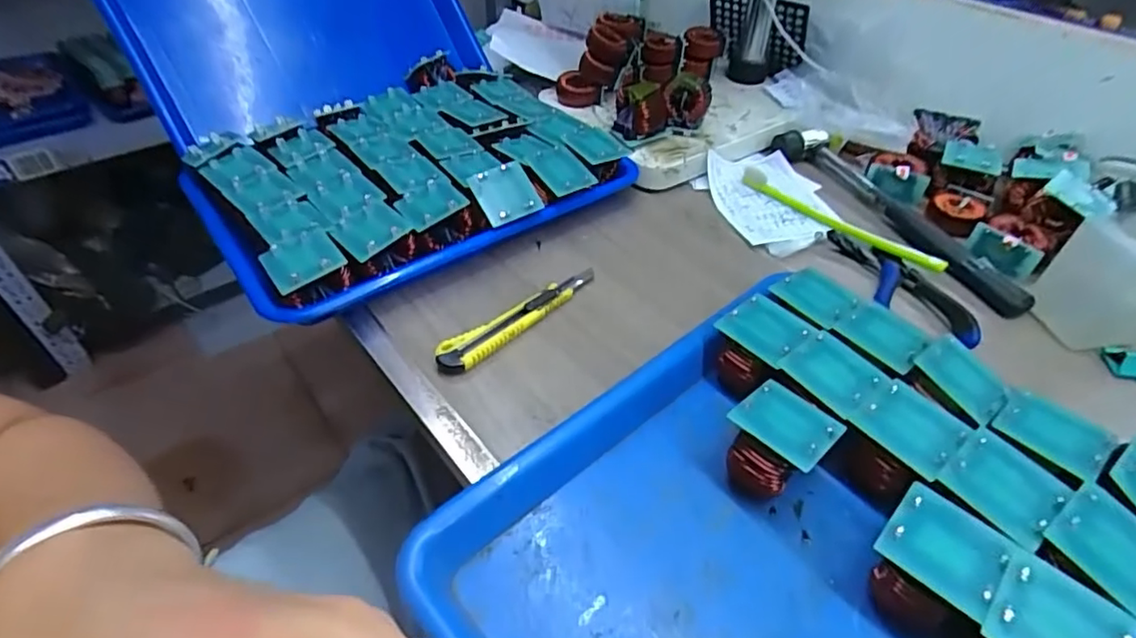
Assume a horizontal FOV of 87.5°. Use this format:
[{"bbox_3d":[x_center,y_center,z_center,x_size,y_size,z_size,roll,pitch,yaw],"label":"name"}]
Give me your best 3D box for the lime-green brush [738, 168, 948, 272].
[{"bbox_3d":[0.226,-0.085,0.508,0.022,0.015,0.186,-27,51,-26],"label":"lime-green brush"}]

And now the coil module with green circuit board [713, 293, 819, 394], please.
[{"bbox_3d":[0.119,0.020,0.374,0.047,0.046,0.048,-31,53,-30],"label":"coil module with green circuit board"}]

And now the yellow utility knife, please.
[{"bbox_3d":[-0.032,-0.004,0.423,0.020,0.014,0.139,34,53,29],"label":"yellow utility knife"}]

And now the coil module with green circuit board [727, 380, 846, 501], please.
[{"bbox_3d":[0.113,0.068,0.324,0.048,0.050,0.049,34,52,29],"label":"coil module with green circuit board"}]

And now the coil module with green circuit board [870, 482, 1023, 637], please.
[{"bbox_3d":[0.166,0.116,0.277,0.048,0.048,0.048,-33,54,-32],"label":"coil module with green circuit board"}]

